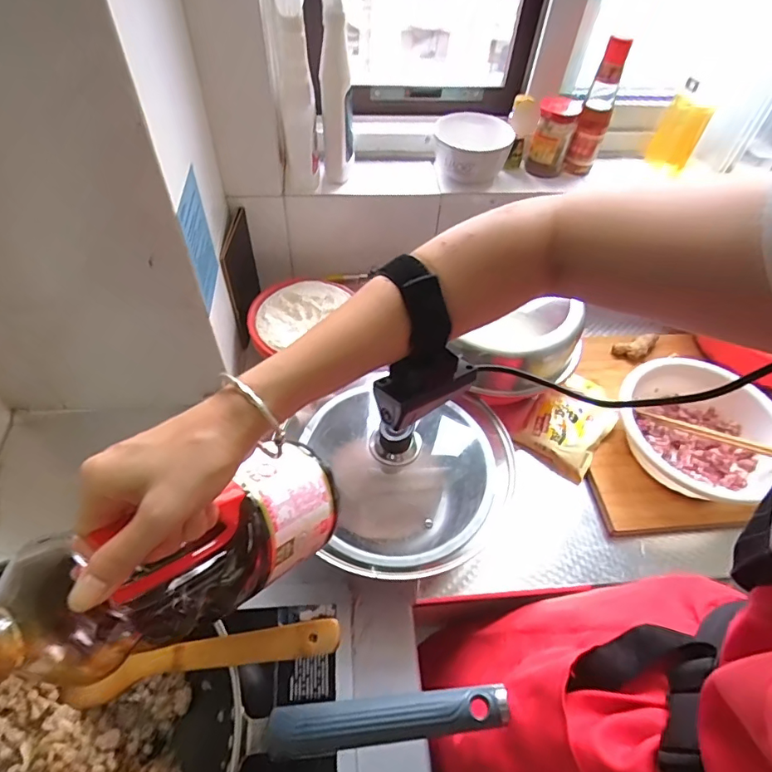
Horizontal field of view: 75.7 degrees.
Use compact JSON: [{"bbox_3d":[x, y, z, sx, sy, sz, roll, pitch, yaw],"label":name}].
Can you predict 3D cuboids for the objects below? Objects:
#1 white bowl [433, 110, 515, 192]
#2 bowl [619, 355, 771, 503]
[{"bbox_3d":[0.137,-0.374,0.794,0.114,0.085,0.130,5,52,0],"label":"white bowl"},{"bbox_3d":[0.467,0.068,0.731,0.219,0.068,0.194,-5,53,-8],"label":"bowl"}]

